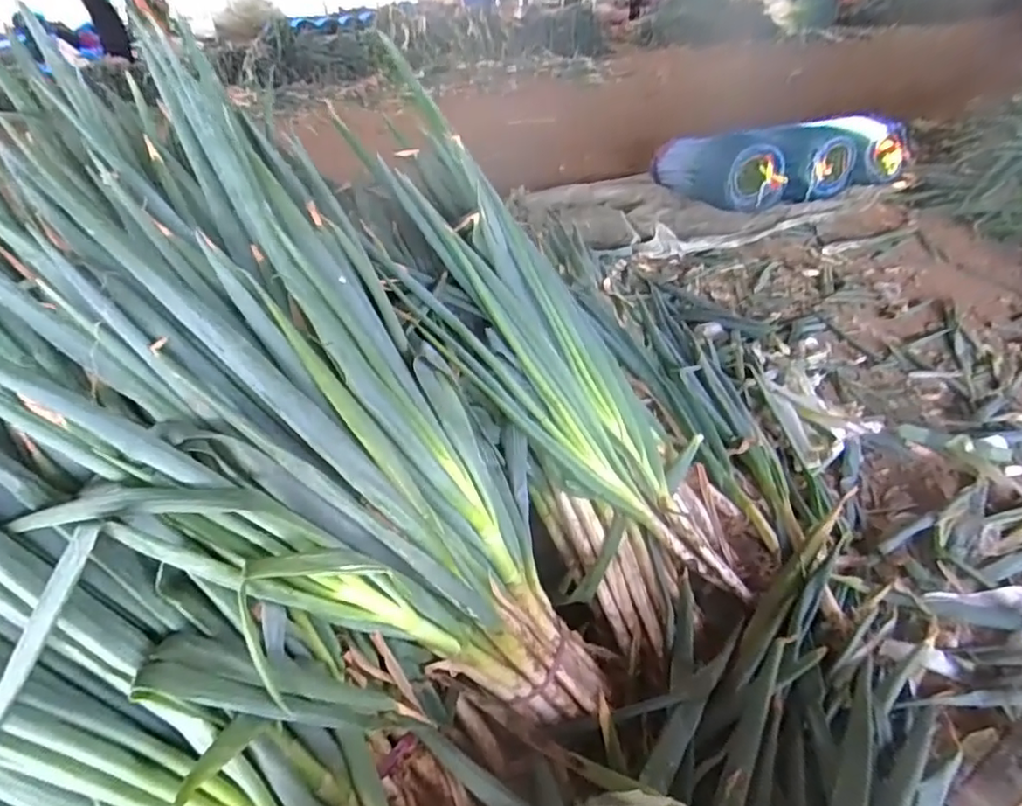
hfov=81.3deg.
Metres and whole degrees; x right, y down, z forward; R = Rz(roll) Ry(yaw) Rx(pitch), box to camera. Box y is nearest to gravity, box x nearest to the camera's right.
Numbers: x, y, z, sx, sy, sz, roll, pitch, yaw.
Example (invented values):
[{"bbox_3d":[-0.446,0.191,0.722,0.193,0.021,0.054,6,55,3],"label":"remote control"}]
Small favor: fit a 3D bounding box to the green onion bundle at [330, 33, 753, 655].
[{"bbox_3d":[0.077,-0.021,0.976,0.164,0.911,0.327,-22,15,47],"label":"green onion bundle"}]

